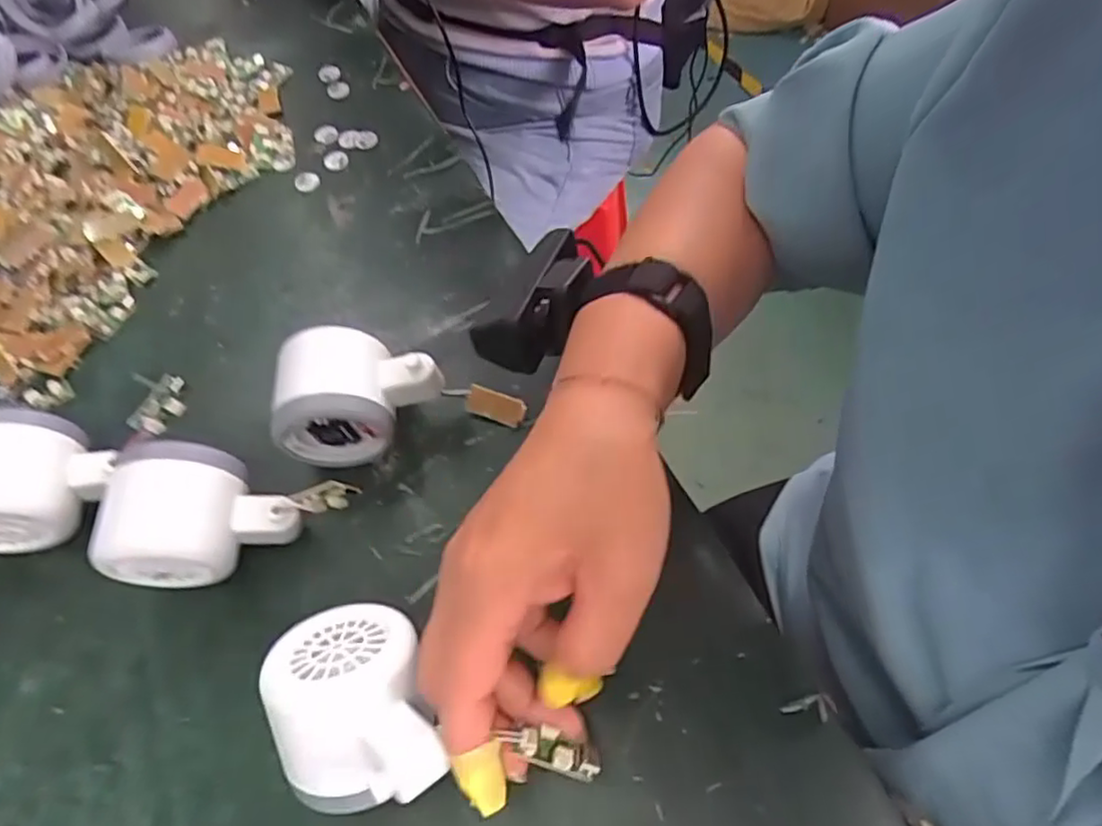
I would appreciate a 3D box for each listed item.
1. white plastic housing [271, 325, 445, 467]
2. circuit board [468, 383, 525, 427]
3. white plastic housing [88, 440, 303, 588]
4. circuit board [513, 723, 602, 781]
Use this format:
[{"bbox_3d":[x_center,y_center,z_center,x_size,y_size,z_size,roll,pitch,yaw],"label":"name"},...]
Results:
[{"bbox_3d":[-0.099,-0.010,0.338,0.084,0.059,0.059,-9,61,-2],"label":"white plastic housing"},{"bbox_3d":[-0.030,-0.004,0.355,0.032,0.004,0.016,20,100,6],"label":"circuit board"},{"bbox_3d":[-0.161,0.047,0.308,0.074,0.057,0.055,-8,60,-2],"label":"white plastic housing"},{"bbox_3d":[0.003,0.121,0.233,0.030,0.008,0.012,17,62,3],"label":"circuit board"}]

